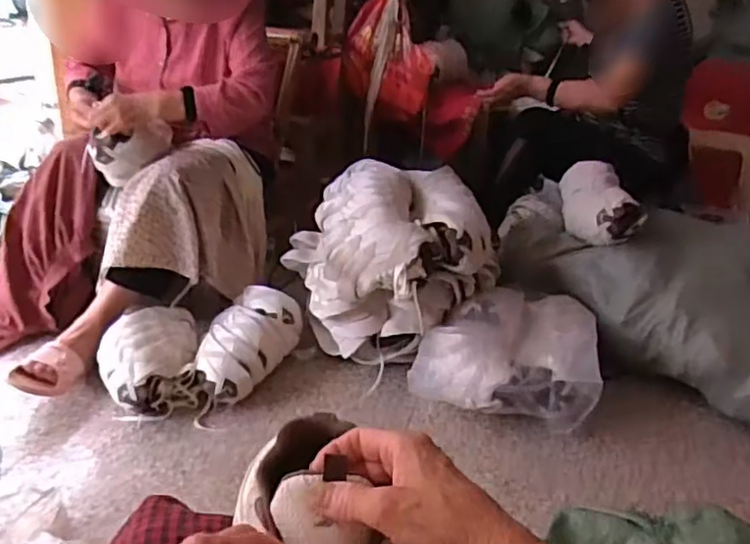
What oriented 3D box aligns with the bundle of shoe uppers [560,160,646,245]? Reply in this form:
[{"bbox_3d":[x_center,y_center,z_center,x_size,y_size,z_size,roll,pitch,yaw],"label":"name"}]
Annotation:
[{"bbox_3d":[0.536,-0.165,1.532,0.135,0.126,0.322,5,25,2],"label":"bundle of shoe uppers"}]

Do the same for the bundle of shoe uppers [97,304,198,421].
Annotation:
[{"bbox_3d":[-0.447,0.171,1.268,0.179,0.138,0.256,-2,26,-13],"label":"bundle of shoe uppers"}]

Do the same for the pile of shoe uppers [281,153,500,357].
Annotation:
[{"bbox_3d":[0.041,-0.030,1.433,0.362,0.348,0.364,-14,31,-33],"label":"pile of shoe uppers"}]

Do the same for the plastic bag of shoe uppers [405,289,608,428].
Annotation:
[{"bbox_3d":[0.274,0.162,1.341,0.353,0.146,0.302,9,26,9],"label":"plastic bag of shoe uppers"}]

